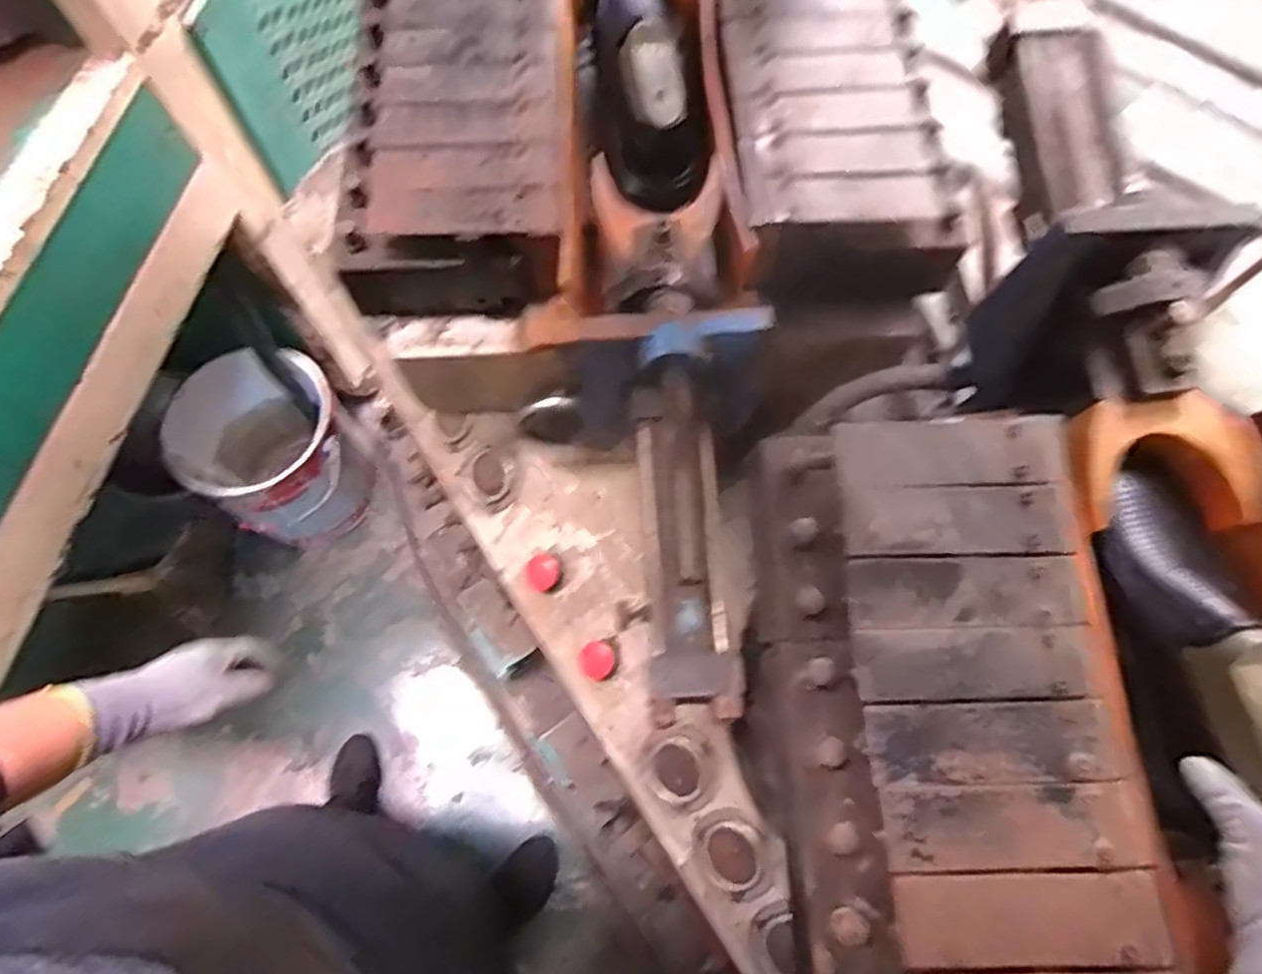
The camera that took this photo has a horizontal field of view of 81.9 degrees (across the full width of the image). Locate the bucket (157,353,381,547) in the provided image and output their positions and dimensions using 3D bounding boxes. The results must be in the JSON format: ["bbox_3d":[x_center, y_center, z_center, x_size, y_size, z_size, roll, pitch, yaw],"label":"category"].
[{"bbox_3d":[-0.709,-0.070,1.465,0.282,0.310,0.324,-32,73,-12],"label":"bucket"}]

